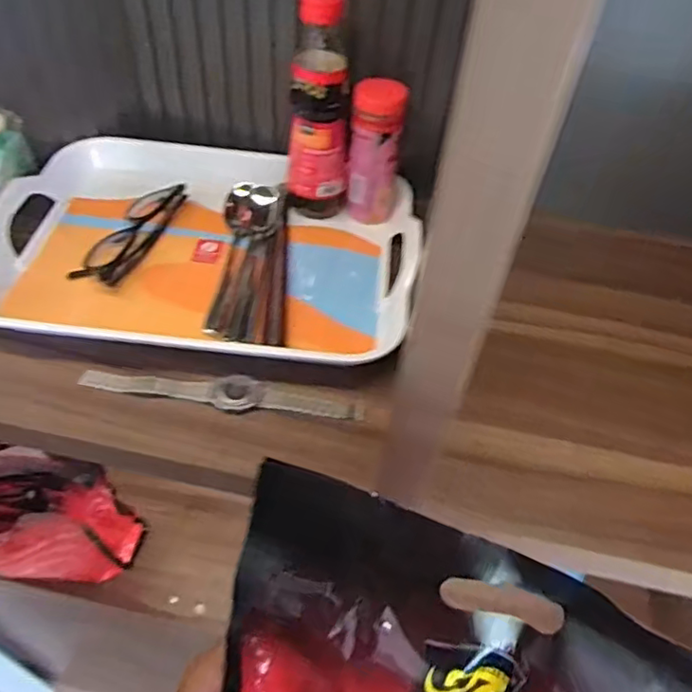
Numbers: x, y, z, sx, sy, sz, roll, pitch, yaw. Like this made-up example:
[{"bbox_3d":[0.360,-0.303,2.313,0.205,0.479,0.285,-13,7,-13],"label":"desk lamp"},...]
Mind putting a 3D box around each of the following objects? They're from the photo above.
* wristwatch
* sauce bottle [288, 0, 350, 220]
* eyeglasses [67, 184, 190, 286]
[{"bbox_3d":[-0.097,0.034,0.460,0.213,0.010,0.030,8,49,3],"label":"wristwatch"},{"bbox_3d":[-0.021,-0.213,0.539,0.053,0.191,0.050,7,49,2],"label":"sauce bottle"},{"bbox_3d":[-0.195,-0.104,0.551,0.047,0.019,0.137,15,50,8],"label":"eyeglasses"}]

